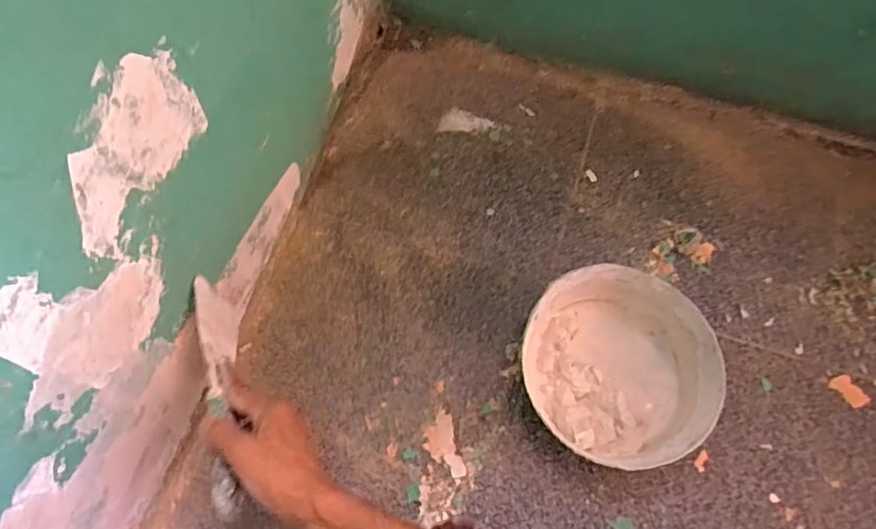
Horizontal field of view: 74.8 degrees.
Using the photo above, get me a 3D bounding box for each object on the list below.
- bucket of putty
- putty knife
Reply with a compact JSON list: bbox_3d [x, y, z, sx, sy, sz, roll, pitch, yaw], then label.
[{"bbox_3d":[0.178,0.101,0.571,0.169,0.075,0.185,0,68,0],"label":"bucket of putty"},{"bbox_3d":[-0.191,0.117,0.512,0.015,0.090,0.197,-12,66,-4],"label":"putty knife"}]

